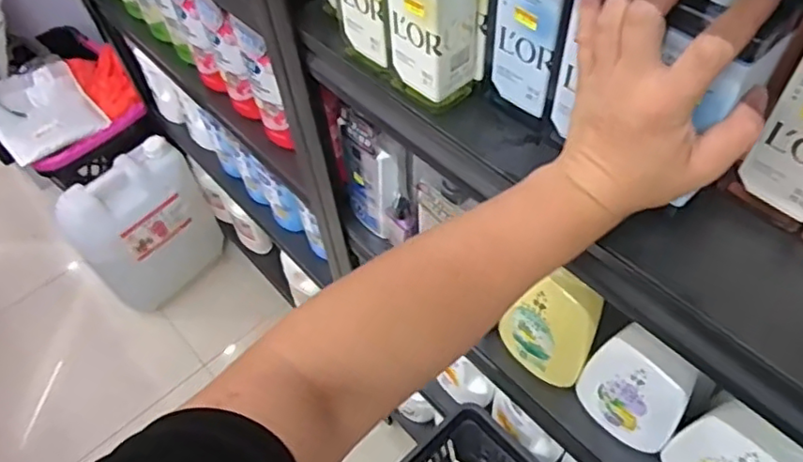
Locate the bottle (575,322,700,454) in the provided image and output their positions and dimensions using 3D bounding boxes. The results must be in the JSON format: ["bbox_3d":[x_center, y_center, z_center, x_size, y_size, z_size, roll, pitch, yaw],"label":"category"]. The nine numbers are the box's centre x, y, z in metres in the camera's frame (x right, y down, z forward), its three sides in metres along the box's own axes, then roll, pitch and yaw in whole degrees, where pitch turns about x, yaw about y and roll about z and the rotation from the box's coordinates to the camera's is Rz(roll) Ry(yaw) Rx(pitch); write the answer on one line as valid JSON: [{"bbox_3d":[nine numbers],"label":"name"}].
[{"bbox_3d":[0.244,0.165,0.639,0.107,0.156,0.054,31,62,24],"label":"bottle"}]

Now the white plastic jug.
[{"bbox_3d":[-0.727,0.006,1.763,0.175,0.436,0.350,36,65,27],"label":"white plastic jug"}]

